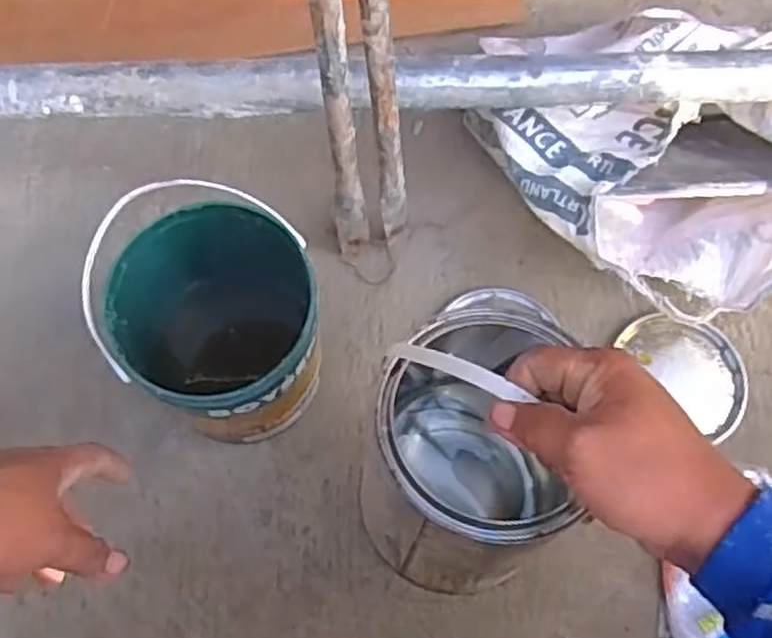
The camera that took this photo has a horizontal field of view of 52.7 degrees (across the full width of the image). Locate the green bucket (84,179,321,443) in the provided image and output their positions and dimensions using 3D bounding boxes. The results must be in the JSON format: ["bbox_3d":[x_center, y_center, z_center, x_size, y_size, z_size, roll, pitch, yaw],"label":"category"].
[{"bbox_3d":[-0.147,0.010,0.736,0.165,0.203,0.181,1,72,-2],"label":"green bucket"}]

